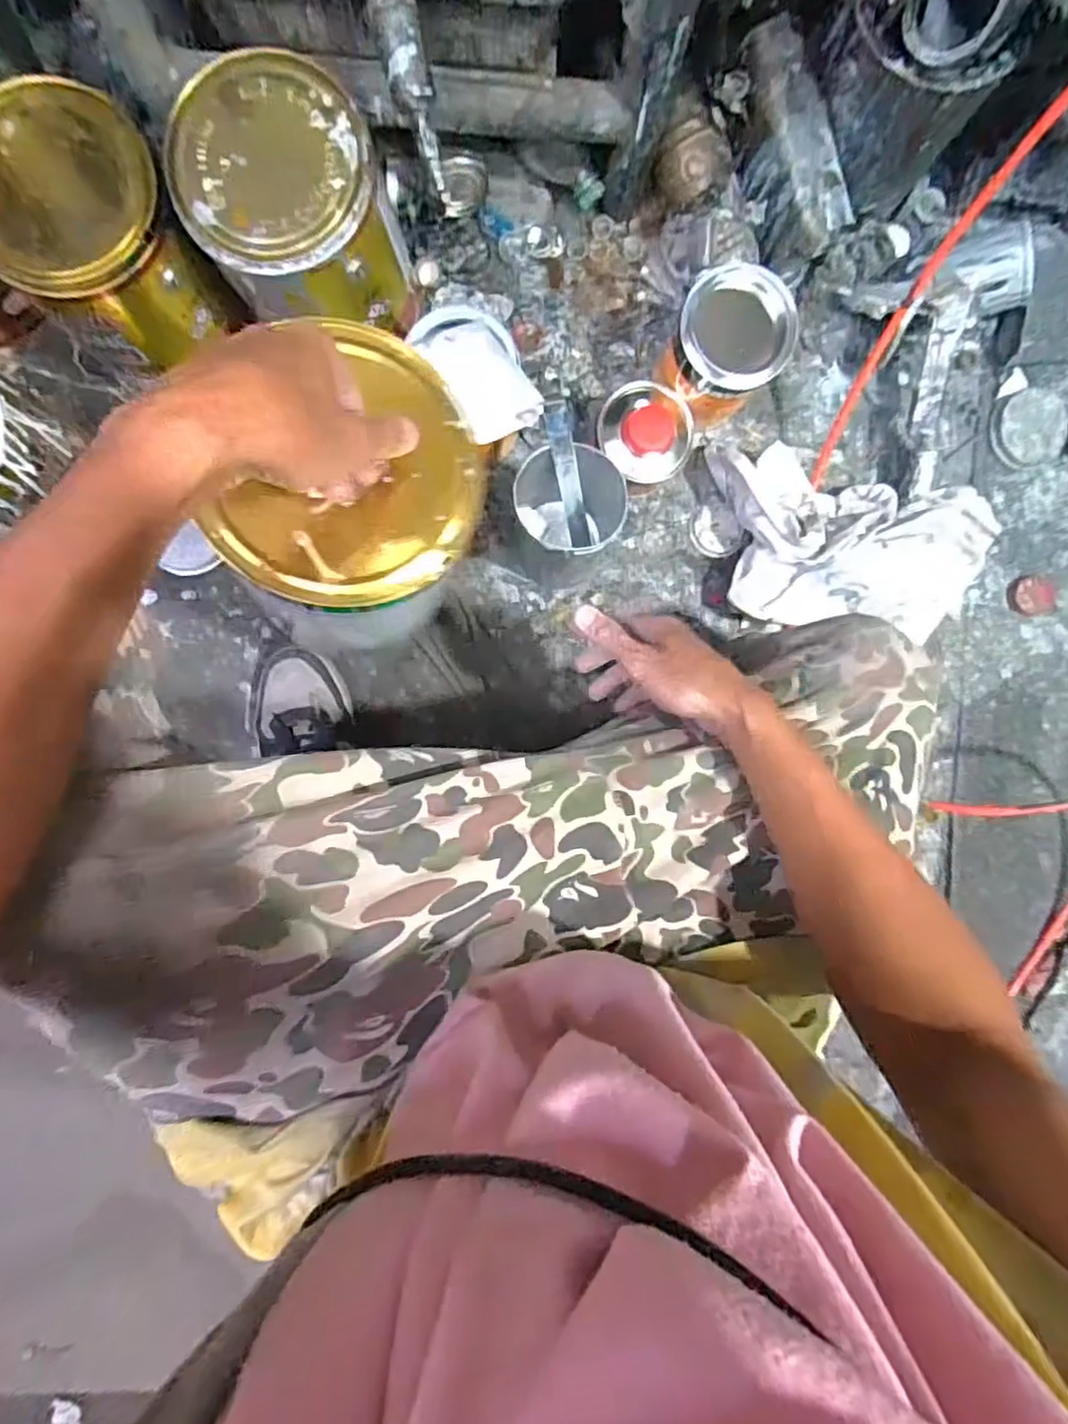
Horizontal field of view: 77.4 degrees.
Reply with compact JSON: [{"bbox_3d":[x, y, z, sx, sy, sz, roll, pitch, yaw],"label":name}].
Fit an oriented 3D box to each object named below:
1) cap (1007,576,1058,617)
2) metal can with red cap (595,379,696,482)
[{"bbox_3d":[0.572,-0.133,0.765,0.056,0.009,0.046,-4,94,-2],"label":"cap"},{"bbox_3d":[0.122,-0.295,0.712,0.104,0.077,0.079,29,92,-4],"label":"metal can with red cap"}]

